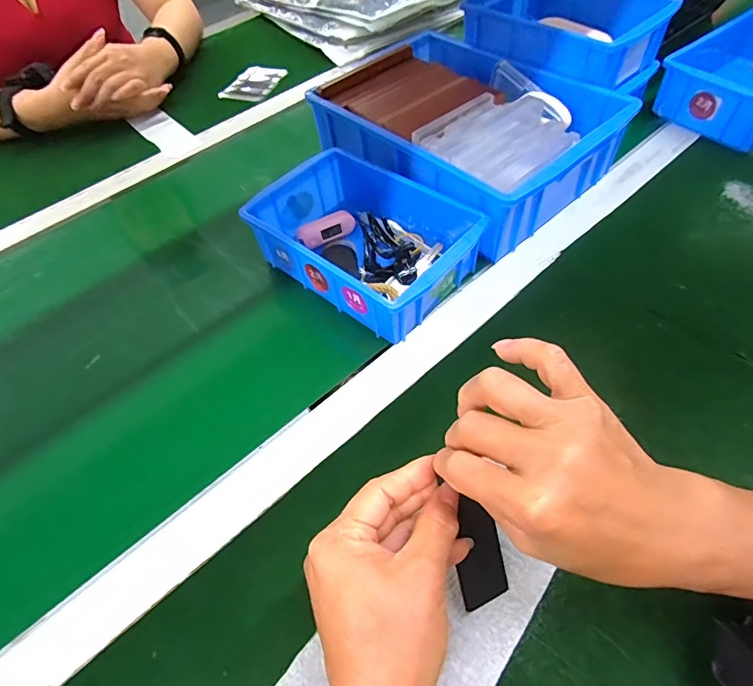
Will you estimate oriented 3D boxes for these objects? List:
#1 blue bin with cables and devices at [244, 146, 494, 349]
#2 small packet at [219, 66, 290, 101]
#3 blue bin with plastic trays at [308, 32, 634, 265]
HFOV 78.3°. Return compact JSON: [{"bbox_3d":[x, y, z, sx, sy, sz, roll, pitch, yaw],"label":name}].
[{"bbox_3d":[-0.012,-0.097,0.438,0.194,0.063,0.127,33,64,25],"label":"blue bin with cables and devices"},{"bbox_3d":[-0.187,-0.394,0.701,0.078,0.009,0.090,16,62,17],"label":"small packet"},{"bbox_3d":[0.093,-0.227,0.504,0.208,0.084,0.284,-38,60,-20],"label":"blue bin with plastic trays"}]

